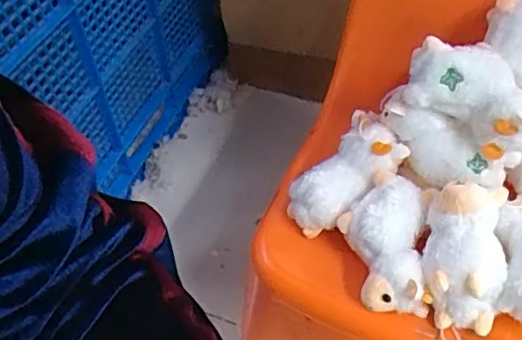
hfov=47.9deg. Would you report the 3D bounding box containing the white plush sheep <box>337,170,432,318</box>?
[{"bbox_3d":[0.111,0.068,0.535,0.075,0.058,0.119,0,51,4],"label":"white plush sheep"}]

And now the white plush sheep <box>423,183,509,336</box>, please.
[{"bbox_3d":[0.176,0.071,0.509,0.067,0.083,0.109,4,52,7],"label":"white plush sheep"}]

